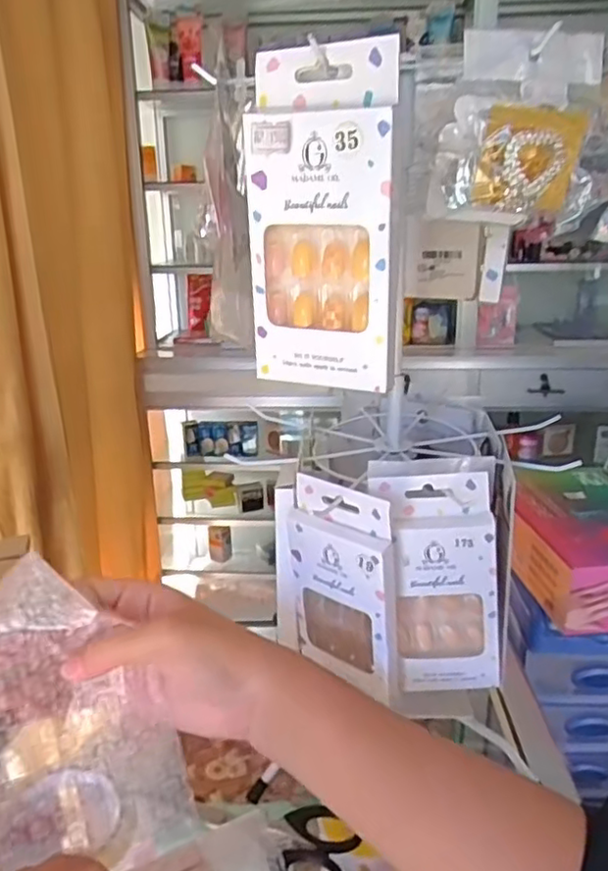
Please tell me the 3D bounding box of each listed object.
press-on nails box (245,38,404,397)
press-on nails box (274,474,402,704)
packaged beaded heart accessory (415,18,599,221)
[{"bbox_3d":[0.008,-0.094,0.291,0.069,0.141,0.014,8,21,24],"label":"press-on nails box"},{"bbox_3d":[0.019,0.088,0.393,0.082,0.122,0.019,15,25,39],"label":"press-on nails box"},{"bbox_3d":[0.085,-0.135,0.285,0.073,0.073,0.025,6,21,21],"label":"packaged beaded heart accessory"}]

